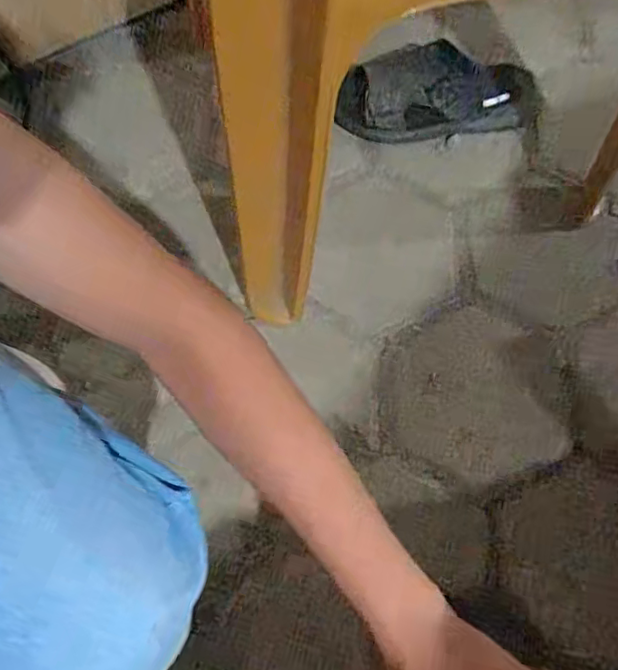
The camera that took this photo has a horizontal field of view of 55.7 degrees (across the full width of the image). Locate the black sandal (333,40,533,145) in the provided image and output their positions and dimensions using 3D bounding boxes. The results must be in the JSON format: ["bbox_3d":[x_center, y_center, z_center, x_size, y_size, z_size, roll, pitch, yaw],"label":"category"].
[{"bbox_3d":[0.161,-0.293,0.708,0.232,0.093,0.080,-8,71,-2],"label":"black sandal"}]

